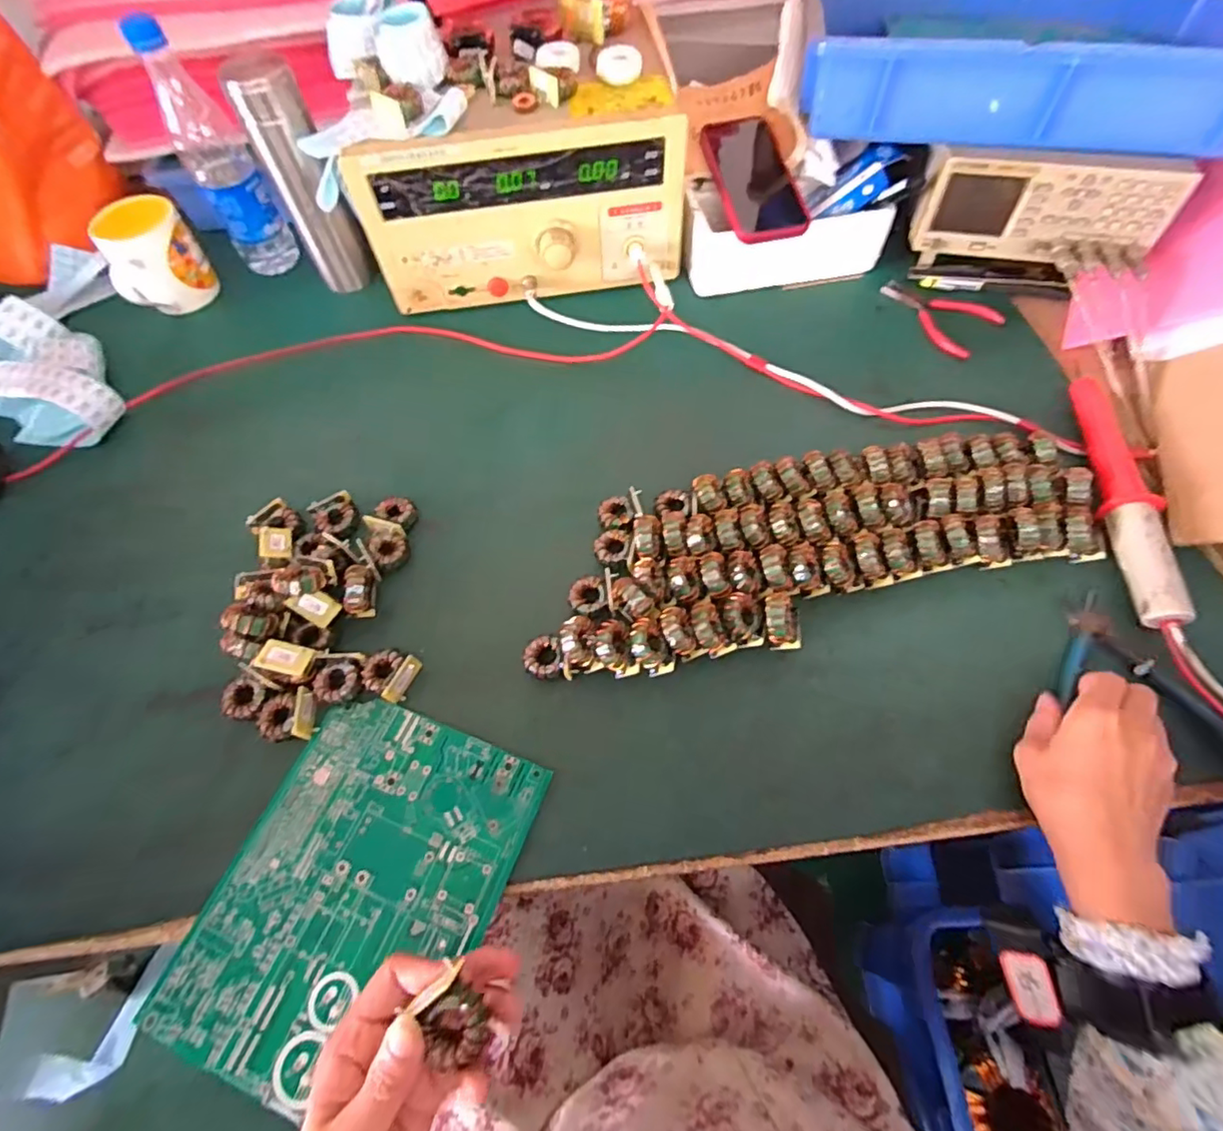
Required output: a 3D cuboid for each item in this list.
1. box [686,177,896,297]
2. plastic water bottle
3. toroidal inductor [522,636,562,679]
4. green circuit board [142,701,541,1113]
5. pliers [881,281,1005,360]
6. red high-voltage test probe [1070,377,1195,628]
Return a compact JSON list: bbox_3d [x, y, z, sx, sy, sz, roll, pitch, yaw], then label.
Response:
[{"bbox_3d":[0.192,-0.369,0.649,0.220,0.070,0.091,-5,61,0],"label":"box"},{"bbox_3d":[-0.422,-0.433,0.621,0.064,0.227,0.064,-28,64,-12],"label":"plastic water bottle"},{"bbox_3d":[-0.053,0.074,0.451,0.030,0.022,0.034,-19,62,-7],"label":"toroidal inductor"},{"bbox_3d":[-0.167,0.213,0.384,0.176,0.010,0.223,18,64,12],"label":"green circuit board"},{"bbox_3d":[0.347,-0.274,0.625,0.080,0.009,0.123,-40,67,-17],"label":"pliers"},{"bbox_3d":[0.429,-0.062,0.489,0.034,0.034,0.244,8,62,7],"label":"red high-voltage test probe"}]

